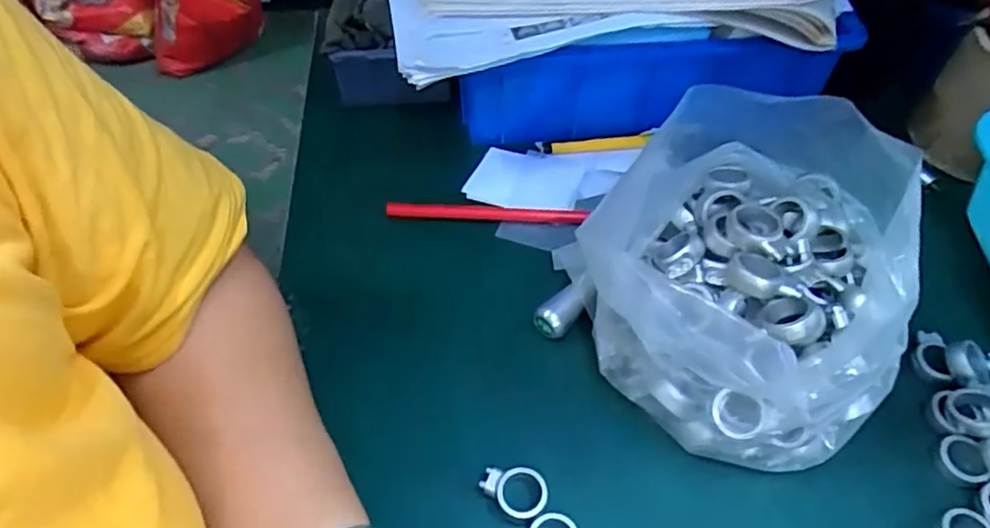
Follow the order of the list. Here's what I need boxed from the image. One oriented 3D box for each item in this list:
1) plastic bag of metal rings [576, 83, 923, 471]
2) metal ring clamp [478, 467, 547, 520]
[{"bbox_3d":[0.132,0.002,0.339,0.172,0.110,0.164,34,59,25],"label":"plastic bag of metal rings"},{"bbox_3d":[0.009,0.117,0.320,0.034,0.012,0.024,6,51,5],"label":"metal ring clamp"}]

